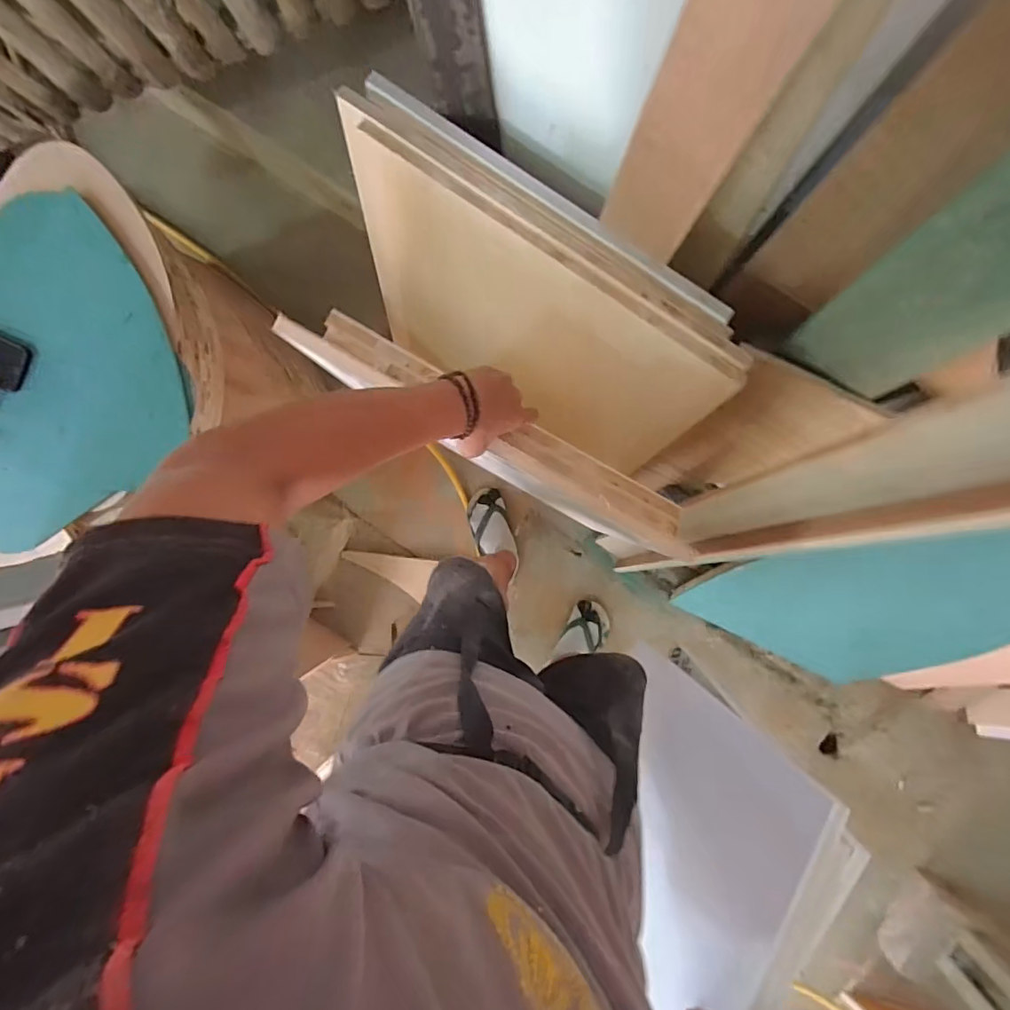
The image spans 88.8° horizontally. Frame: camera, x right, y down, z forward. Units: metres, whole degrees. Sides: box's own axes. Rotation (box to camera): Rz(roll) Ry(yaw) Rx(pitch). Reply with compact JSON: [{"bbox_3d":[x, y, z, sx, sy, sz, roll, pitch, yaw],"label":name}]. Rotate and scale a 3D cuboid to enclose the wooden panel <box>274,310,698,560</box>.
[{"bbox_3d":[-0.012,-0.079,0.598,0.540,0.031,0.079,30,94,-5],"label":"wooden panel"}]

